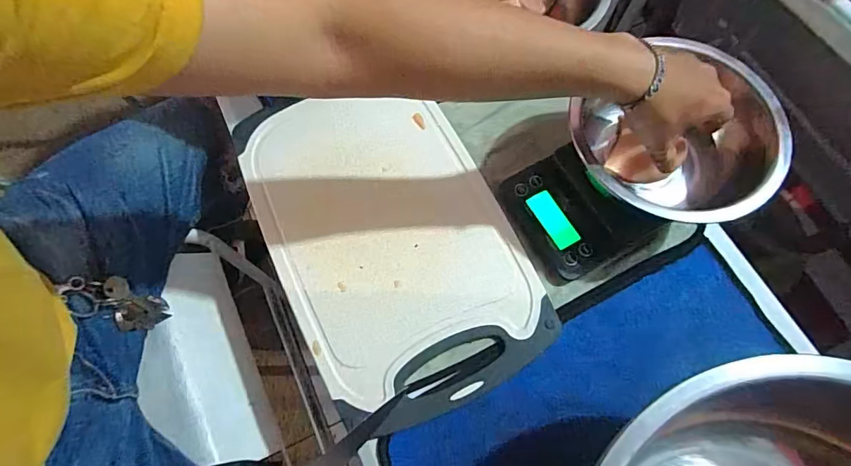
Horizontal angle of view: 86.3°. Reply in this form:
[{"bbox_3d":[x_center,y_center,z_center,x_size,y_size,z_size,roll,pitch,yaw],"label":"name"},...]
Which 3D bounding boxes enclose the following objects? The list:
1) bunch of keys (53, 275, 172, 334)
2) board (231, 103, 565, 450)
[{"bbox_3d":[-0.308,0.072,0.460,0.019,0.111,0.044,11,69,29],"label":"bunch of keys"},{"bbox_3d":[-0.039,-0.003,0.475,0.228,0.010,0.364,-25,71,-8],"label":"board"}]

